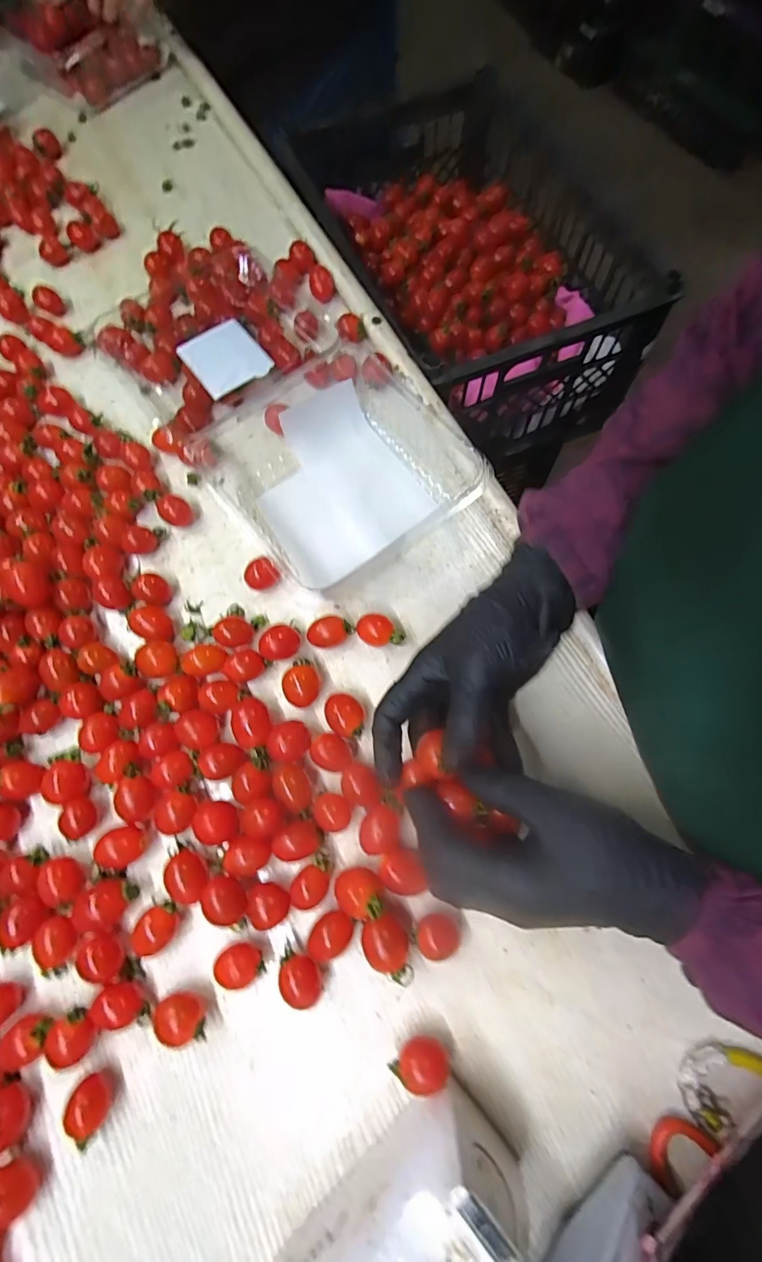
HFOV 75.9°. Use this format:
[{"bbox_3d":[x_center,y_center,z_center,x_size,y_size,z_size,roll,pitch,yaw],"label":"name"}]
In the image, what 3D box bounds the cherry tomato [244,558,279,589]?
[{"bbox_3d":[-0.093,-0.042,0.382,0.023,0.023,0.022,-1,71,2],"label":"cherry tomato"}]

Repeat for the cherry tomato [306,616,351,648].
[{"bbox_3d":[-0.039,0.002,0.367,0.032,0.019,0.021,-7,71,0],"label":"cherry tomato"}]

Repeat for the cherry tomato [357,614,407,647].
[{"bbox_3d":[0.000,0.001,0.366,0.035,0.018,0.023,3,72,3],"label":"cherry tomato"}]

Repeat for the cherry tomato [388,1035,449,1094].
[{"bbox_3d":[0.024,0.254,0.288,0.029,0.024,0.023,32,76,12],"label":"cherry tomato"}]

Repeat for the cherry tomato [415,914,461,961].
[{"bbox_3d":[0.035,0.190,0.306,0.026,0.018,0.024,-6,71,0],"label":"cherry tomato"}]

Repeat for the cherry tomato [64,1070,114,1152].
[{"bbox_3d":[-0.169,0.276,0.283,0.024,0.021,0.027,39,77,13],"label":"cherry tomato"}]

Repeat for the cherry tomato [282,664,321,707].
[{"bbox_3d":[-0.057,0.040,0.355,0.027,0.019,0.028,-1,71,2],"label":"cherry tomato"}]

